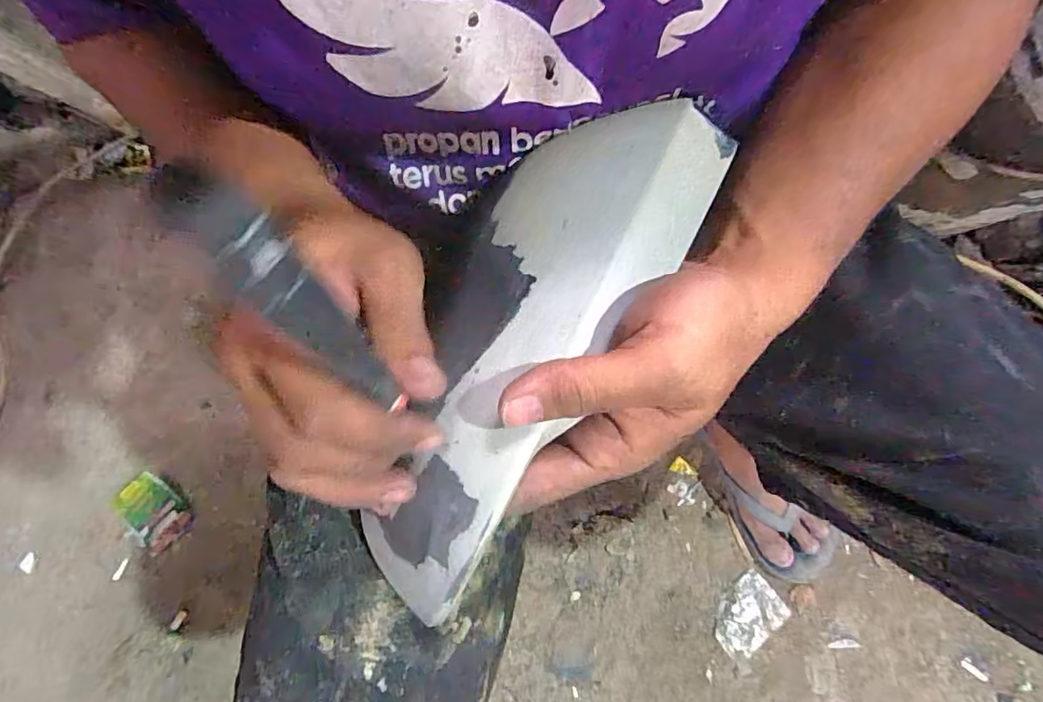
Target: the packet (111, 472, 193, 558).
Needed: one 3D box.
[{"bbox_3d":[-0.495,0.217,0.710,0.107,0.012,0.078,37,77,11],"label":"packet"}]

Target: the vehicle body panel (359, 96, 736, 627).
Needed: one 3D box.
[{"bbox_3d":[0.004,-0.012,0.246,0.093,0.045,0.258,27,79,9],"label":"vehicle body panel"}]

